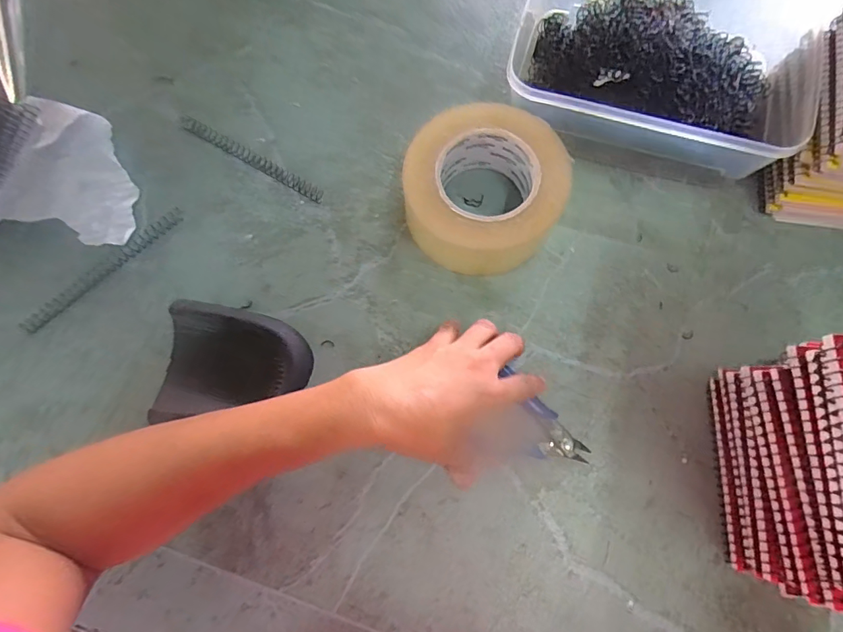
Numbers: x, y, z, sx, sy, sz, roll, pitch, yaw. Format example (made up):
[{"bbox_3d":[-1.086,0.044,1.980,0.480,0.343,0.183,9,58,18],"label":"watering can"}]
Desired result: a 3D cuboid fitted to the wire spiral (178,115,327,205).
[{"bbox_3d":[-0.159,-0.147,0.414,0.164,0.007,0.015,31,78,8],"label":"wire spiral"}]

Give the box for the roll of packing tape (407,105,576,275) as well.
[{"bbox_3d":[0.051,-0.103,0.372,0.125,0.054,0.127,0,75,0],"label":"roll of packing tape"}]

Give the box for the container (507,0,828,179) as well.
[{"bbox_3d":[0.198,-0.210,0.393,0.235,0.064,0.164,12,76,3],"label":"container"}]

